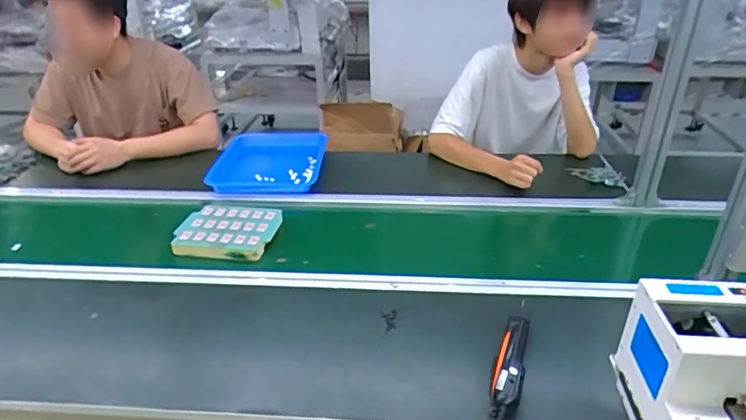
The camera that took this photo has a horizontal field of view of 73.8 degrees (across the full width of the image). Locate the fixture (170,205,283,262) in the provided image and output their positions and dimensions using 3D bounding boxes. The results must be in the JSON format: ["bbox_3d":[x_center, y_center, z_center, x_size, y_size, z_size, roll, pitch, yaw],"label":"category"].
[{"bbox_3d":[-0.338,0.047,1.153,0.219,0.038,0.170,2,30,14],"label":"fixture"}]

